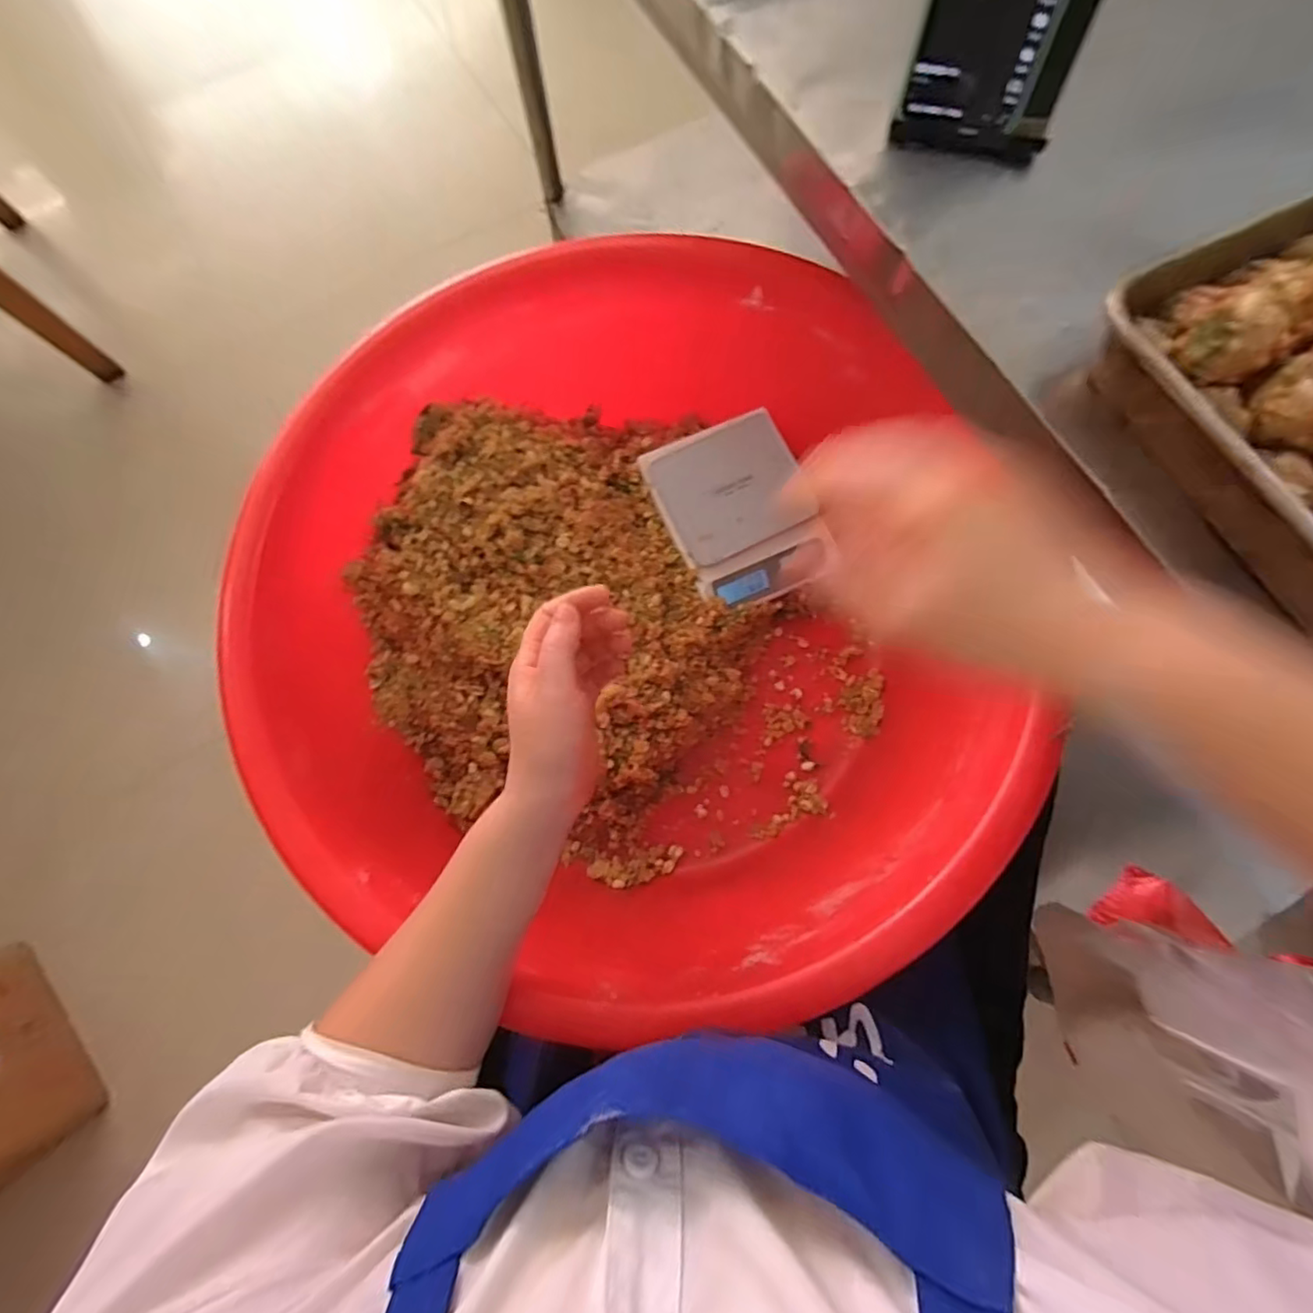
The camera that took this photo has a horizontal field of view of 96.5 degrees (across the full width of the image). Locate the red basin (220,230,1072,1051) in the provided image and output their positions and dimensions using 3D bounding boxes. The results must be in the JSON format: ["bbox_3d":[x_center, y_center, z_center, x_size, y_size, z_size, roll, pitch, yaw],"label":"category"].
[{"bbox_3d":[0.008,-0.040,0.534,0.602,0.198,0.576,0,75,2],"label":"red basin"}]

